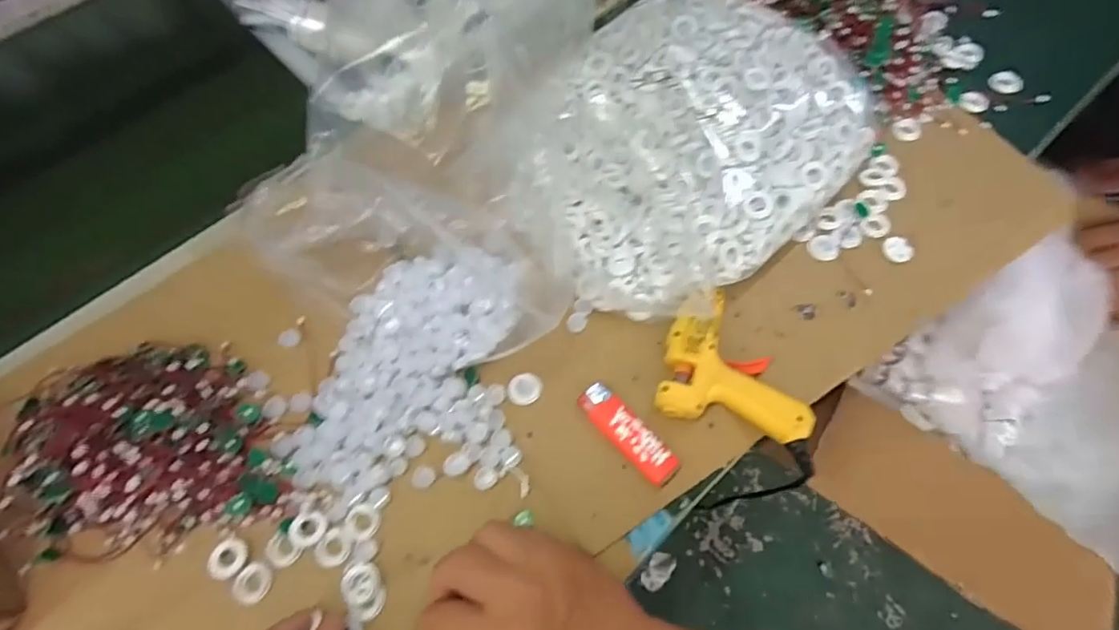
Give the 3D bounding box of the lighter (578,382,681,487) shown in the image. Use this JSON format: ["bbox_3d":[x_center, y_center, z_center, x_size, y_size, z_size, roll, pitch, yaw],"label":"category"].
[{"bbox_3d":[0.048,0.083,0.391,0.025,0.010,0.083,-39,70,-14],"label":"lighter"}]

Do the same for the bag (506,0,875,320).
[{"bbox_3d":[0.106,-0.151,0.461,0.244,0.059,0.316,39,73,17],"label":"bag"}]

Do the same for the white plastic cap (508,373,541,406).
[{"bbox_3d":[-0.026,0.054,0.408,0.024,0.004,0.024,-1,66,2],"label":"white plastic cap"}]

